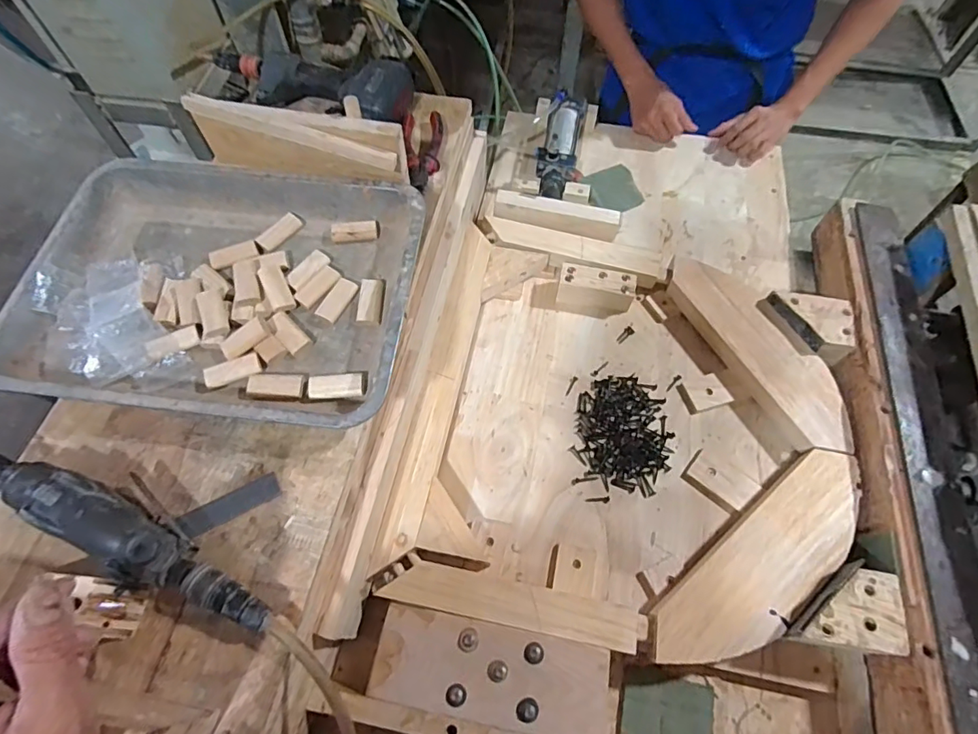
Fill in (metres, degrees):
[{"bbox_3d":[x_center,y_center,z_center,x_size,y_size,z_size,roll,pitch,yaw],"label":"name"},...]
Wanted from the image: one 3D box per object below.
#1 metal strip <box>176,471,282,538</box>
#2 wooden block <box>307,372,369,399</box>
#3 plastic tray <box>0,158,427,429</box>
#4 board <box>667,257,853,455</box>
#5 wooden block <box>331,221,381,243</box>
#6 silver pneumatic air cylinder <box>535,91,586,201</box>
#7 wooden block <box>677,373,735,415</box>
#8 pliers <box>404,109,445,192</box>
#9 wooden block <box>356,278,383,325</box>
[{"bbox_3d":[-0.229,0.122,0.451,0.082,0.008,0.026,-28,61,-15],"label":"metal strip"},{"bbox_3d":[-0.150,0.019,0.502,0.058,0.011,0.026,-5,63,-3],"label":"wooden block"},{"bbox_3d":[-0.273,-0.083,0.533,0.377,0.053,0.286,6,63,3],"label":"plastic tray"},{"bbox_3d":[0.366,-0.025,0.688,0.110,0.040,0.317,-21,65,-11],"label":"board"},{"bbox_3d":[-0.154,-0.155,0.587,0.055,0.017,0.020,-10,63,-6],"label":"wooden block"},{"bbox_3d":[0.117,-0.358,0.835,0.080,0.058,0.210,8,63,3],"label":"silver pneumatic air cylinder"},{"bbox_3d":[0.285,0.034,0.668,0.059,0.008,0.046,-15,64,-8],"label":"wooden block"},{"bbox_3d":[-0.086,-0.279,0.654,0.051,0.019,0.146,-3,62,-2],"label":"pliers"},{"bbox_3d":[-0.128,-0.071,0.547,0.025,0.012,0.053,4,62,1],"label":"wooden block"}]

